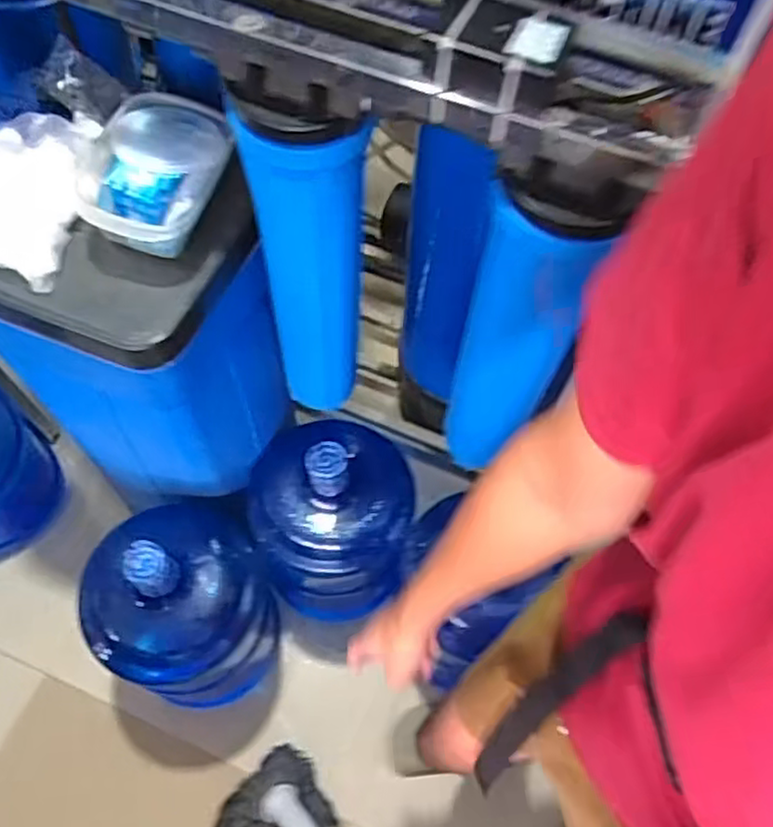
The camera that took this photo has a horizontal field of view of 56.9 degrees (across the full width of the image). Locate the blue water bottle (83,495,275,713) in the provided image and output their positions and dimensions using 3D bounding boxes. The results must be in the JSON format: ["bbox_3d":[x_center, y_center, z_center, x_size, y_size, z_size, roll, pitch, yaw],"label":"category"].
[{"bbox_3d":[-0.312,0.289,1.083,0.261,0.436,0.241,-27,67,-16],"label":"blue water bottle"}]

